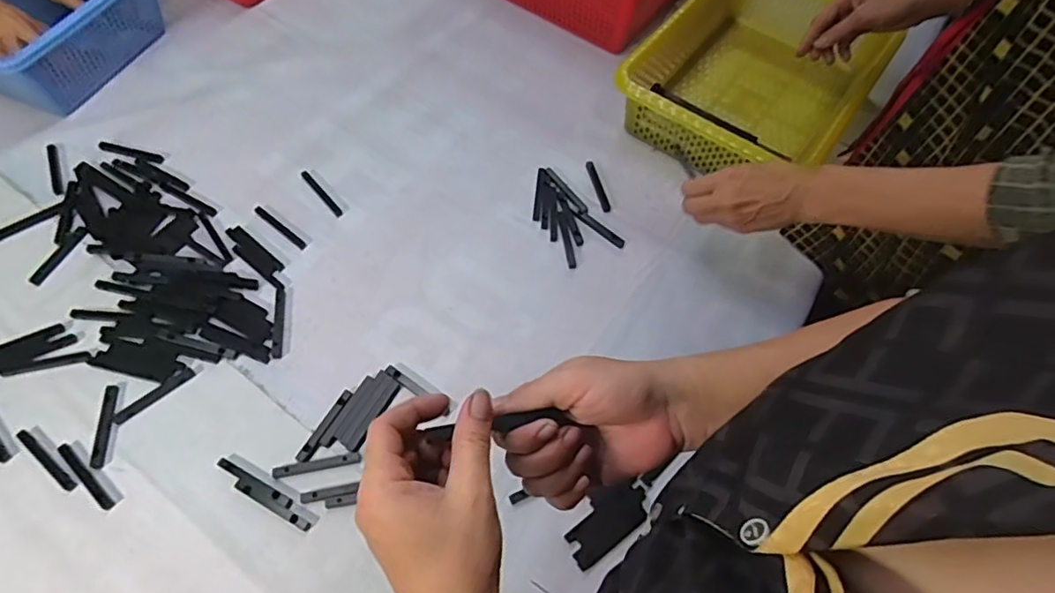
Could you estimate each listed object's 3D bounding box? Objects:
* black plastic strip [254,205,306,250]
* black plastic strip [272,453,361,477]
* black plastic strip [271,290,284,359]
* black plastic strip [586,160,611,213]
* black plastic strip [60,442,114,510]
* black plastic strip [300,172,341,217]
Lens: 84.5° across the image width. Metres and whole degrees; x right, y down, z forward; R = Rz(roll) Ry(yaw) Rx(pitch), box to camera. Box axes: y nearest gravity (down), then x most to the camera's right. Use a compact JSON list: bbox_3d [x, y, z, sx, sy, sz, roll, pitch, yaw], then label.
[{"bbox_3d":[-0.268,-0.075,0.628,0.074,0.005,0.009,36,65,16],"label":"black plastic strip"},{"bbox_3d":[-0.188,0.149,0.513,0.072,0.004,0.012,-9,61,-8],"label":"black plastic strip"},{"bbox_3d":[-0.248,0.025,0.576,0.009,0.004,0.076,-7,61,-7],"label":"black plastic strip"},{"bbox_3d":[0.082,-0.129,0.680,0.013,0.007,0.073,-10,61,-8],"label":"black plastic strip"},{"bbox_3d":[-0.381,0.154,0.501,0.077,0.004,0.010,39,65,18],"label":"black plastic strip"},{"bbox_3d":[-0.232,-0.116,0.653,0.010,0.005,0.073,-37,68,-21],"label":"black plastic strip"}]

